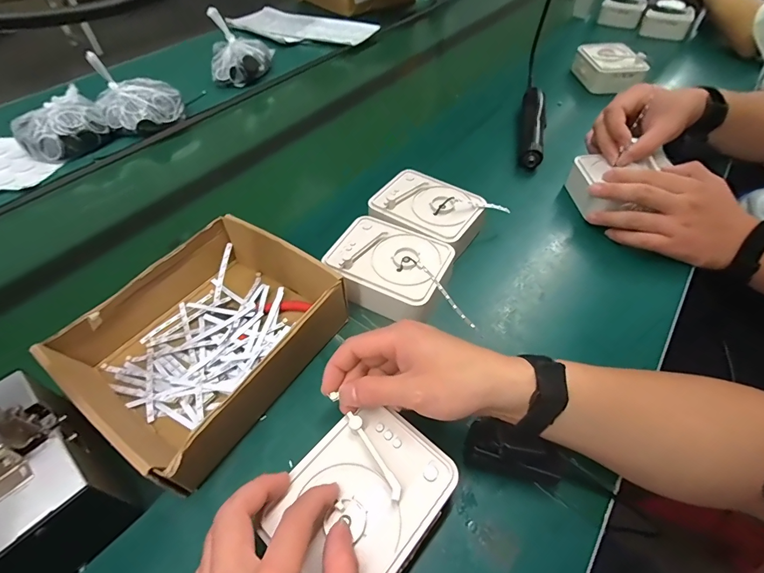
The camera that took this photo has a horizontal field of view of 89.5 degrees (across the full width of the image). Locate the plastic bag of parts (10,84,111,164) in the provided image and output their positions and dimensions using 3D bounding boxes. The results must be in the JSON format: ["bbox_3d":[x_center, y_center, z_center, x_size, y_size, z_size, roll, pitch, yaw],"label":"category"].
[{"bbox_3d":[-0.564,-0.280,0.673,0.133,0.061,0.124,-35,56,-24],"label":"plastic bag of parts"}]

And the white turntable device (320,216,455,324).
[{"bbox_3d":[0.009,-0.020,0.435,0.130,0.057,0.100,19,53,19],"label":"white turntable device"}]

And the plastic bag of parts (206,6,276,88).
[{"bbox_3d":[-0.318,-0.525,0.849,0.123,0.107,0.140,-5,49,-1],"label":"plastic bag of parts"}]

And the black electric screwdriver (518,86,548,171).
[{"bbox_3d":[0.250,-0.266,0.644,0.038,0.045,0.205,9,50,11],"label":"black electric screwdriver"}]

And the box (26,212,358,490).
[{"bbox_3d":[-0.167,0.043,0.374,0.190,0.075,0.214,28,56,25],"label":"box"}]

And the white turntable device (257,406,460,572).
[{"bbox_3d":[-0.014,0.146,0.274,0.095,0.023,0.119,34,59,26],"label":"white turntable device"}]

